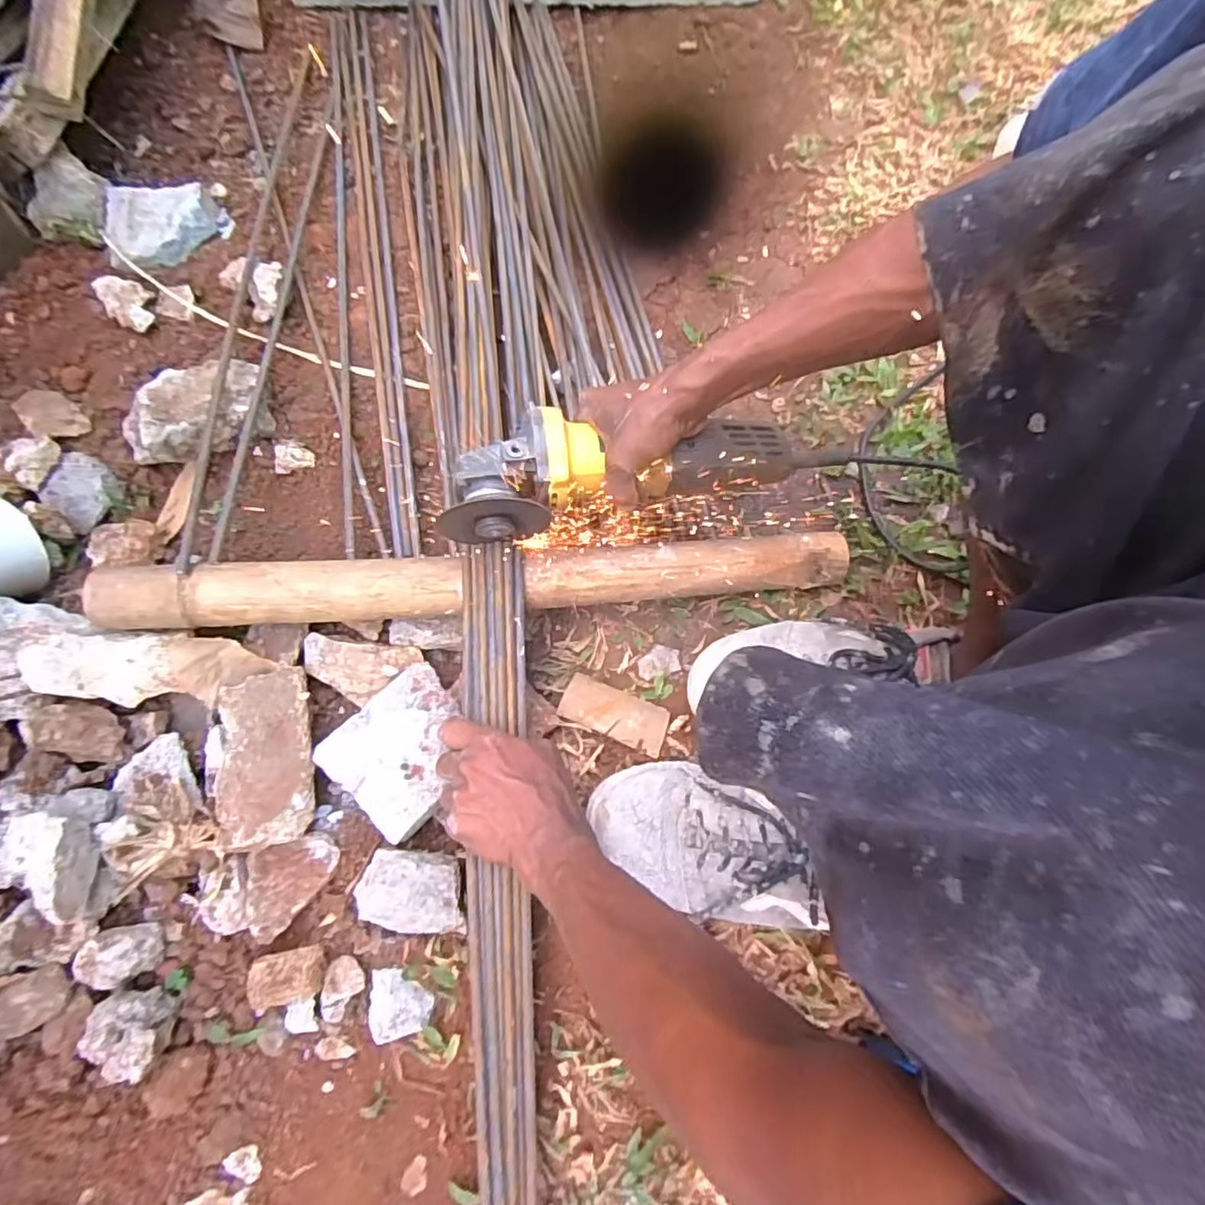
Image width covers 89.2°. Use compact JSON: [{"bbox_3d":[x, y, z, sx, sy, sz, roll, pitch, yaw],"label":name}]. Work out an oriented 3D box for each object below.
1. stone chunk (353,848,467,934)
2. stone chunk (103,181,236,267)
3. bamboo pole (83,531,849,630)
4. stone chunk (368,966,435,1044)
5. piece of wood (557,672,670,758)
[{"bbox_3d":[-0.144,0.215,0.456,0.082,0.030,0.054,9,73,-6],"label":"stone chunk"},{"bbox_3d":[-0.457,-0.395,0.643,0.110,0.034,0.098,-17,77,-13],"label":"stone chunk"},{"bbox_3d":[-0.104,-0.019,0.497,0.572,0.047,0.057,-3,74,-9],"label":"bamboo pole"},{"bbox_3d":[-0.151,0.297,0.449,0.049,0.016,0.045,2,74,-8],"label":"stone chunk"},{"bbox_3d":[0.011,0.092,0.520,0.090,0.009,0.043,23,56,11],"label":"piece of wood"}]

